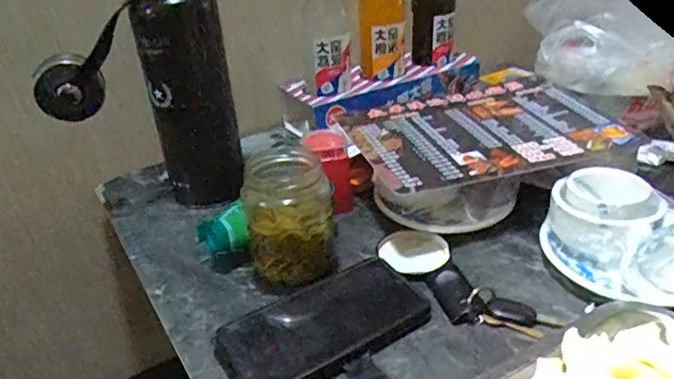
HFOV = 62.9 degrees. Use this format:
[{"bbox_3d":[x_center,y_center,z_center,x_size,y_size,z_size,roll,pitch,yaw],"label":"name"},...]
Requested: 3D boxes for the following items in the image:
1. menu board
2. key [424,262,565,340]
[{"bbox_3d":[0.153,-0.068,0.596,0.272,0.010,0.210,-17,35,-20],"label":"menu board"},{"bbox_3d":[0.120,0.094,0.450,0.102,0.020,0.053,23,41,38],"label":"key"}]

